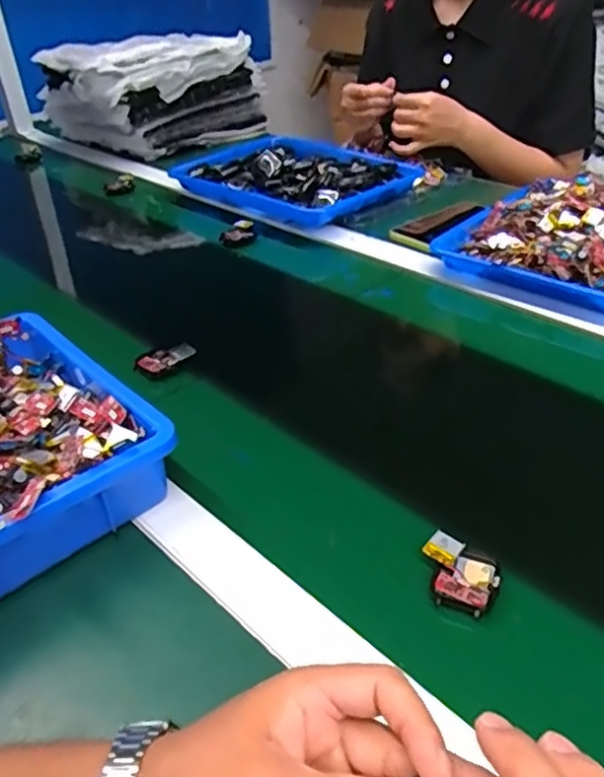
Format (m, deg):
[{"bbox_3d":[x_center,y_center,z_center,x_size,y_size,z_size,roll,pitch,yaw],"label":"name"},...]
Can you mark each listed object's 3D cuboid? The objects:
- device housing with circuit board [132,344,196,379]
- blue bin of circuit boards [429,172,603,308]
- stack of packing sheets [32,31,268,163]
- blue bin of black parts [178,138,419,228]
[{"bbox_3d":[-0.128,-0.027,0.610,0.058,0.017,0.026,-18,36,4],"label":"device housing with circuit board"},{"bbox_3d":[0.324,-0.185,0.751,0.249,0.066,0.276,26,46,35],"label":"blue bin of circuit boards"},{"bbox_3d":[-0.284,-0.562,1.245,0.274,0.193,0.329,28,47,36],"label":"stack of packing sheets"},{"bbox_3d":[0.006,-0.315,0.961,0.312,0.050,0.265,23,44,32],"label":"blue bin of black parts"}]

